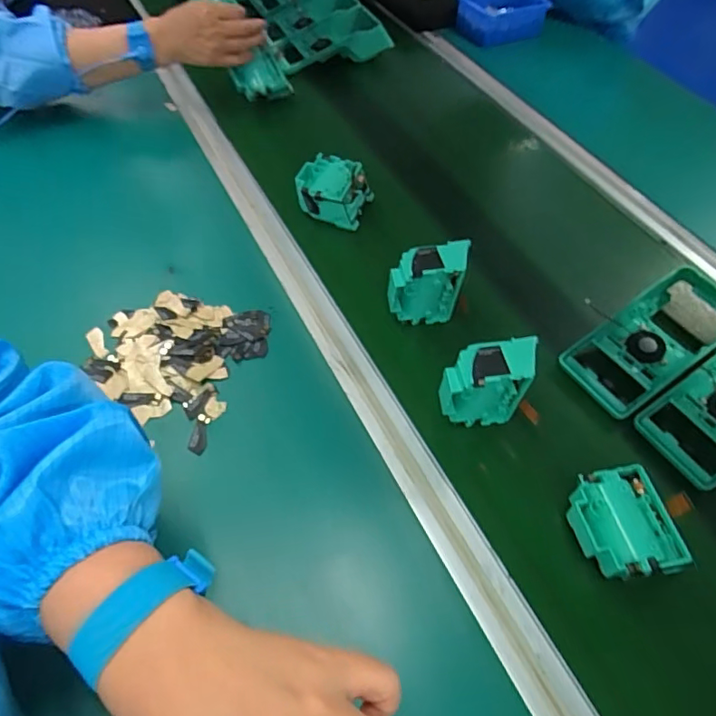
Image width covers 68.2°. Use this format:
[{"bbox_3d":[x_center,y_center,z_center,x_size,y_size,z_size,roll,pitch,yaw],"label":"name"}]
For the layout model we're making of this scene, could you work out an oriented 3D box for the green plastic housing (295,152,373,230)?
[{"bbox_3d":[-0.031,-0.195,0.616,0.082,0.039,0.077,17,55,9],"label":"green plastic housing"}]

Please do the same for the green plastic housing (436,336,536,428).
[{"bbox_3d":[0.105,0.023,0.447,0.073,0.078,0.038,-5,55,-7],"label":"green plastic housing"}]

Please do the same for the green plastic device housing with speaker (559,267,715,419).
[{"bbox_3d":[0.292,-0.021,0.514,0.194,0.048,0.085,-30,61,-22],"label":"green plastic device housing with speaker"}]

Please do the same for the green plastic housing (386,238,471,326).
[{"bbox_3d":[0.065,-0.068,0.518,0.077,0.086,0.039,-4,55,-6],"label":"green plastic housing"}]

